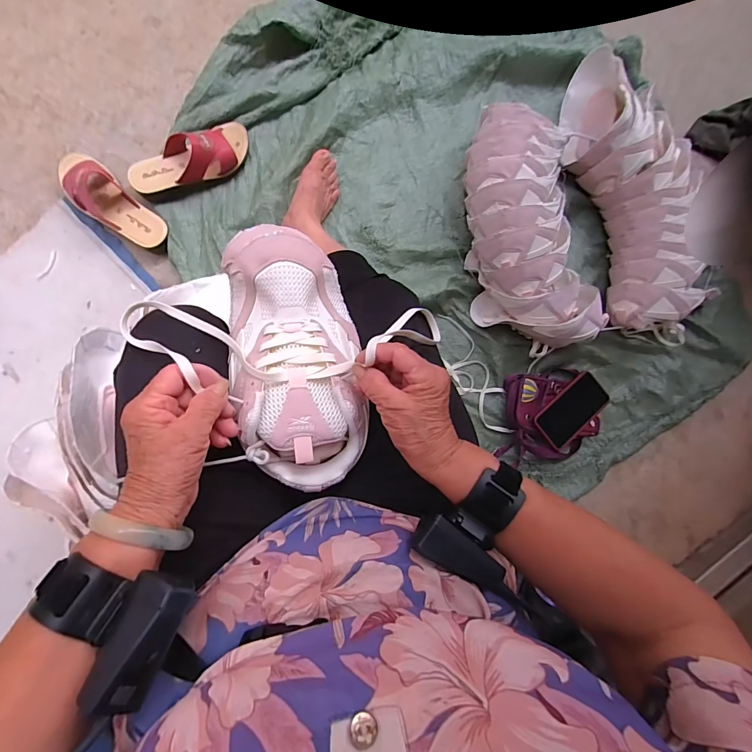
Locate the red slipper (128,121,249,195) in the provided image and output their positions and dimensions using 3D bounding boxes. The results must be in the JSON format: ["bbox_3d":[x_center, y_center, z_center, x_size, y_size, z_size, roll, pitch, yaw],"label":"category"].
[{"bbox_3d":[-0.341,-0.402,0.704,0.222,0.073,0.088,-27,90,-8],"label":"red slipper"}]

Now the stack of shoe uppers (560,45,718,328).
[{"bbox_3d":[0.529,-0.373,0.760,0.220,0.121,0.541,-13,91,-9],"label":"stack of shoe uppers"}]

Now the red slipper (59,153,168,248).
[{"bbox_3d":[-0.477,-0.309,0.686,0.223,0.059,0.085,43,82,-3],"label":"red slipper"}]

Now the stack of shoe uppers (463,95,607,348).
[{"bbox_3d":[0.286,-0.268,0.727,0.210,0.150,0.427,-8,87,-8],"label":"stack of shoe uppers"}]

